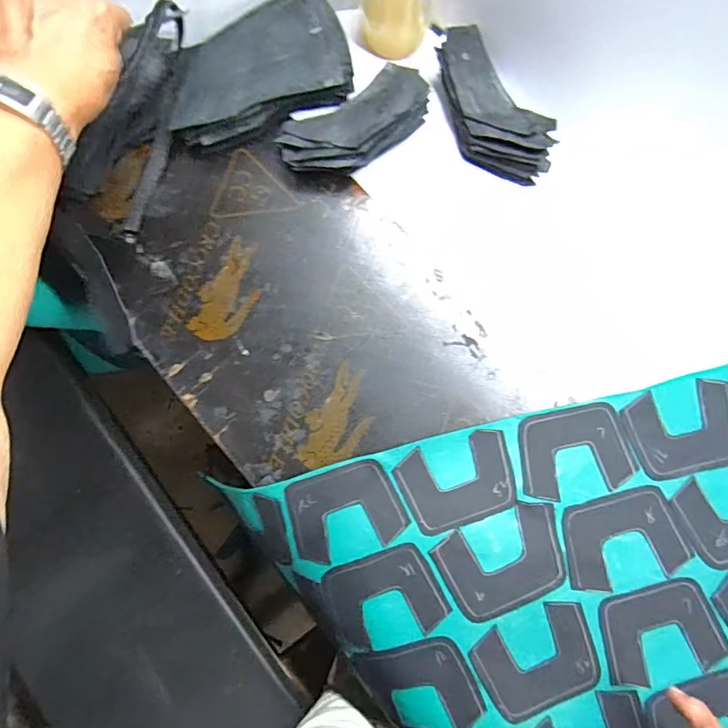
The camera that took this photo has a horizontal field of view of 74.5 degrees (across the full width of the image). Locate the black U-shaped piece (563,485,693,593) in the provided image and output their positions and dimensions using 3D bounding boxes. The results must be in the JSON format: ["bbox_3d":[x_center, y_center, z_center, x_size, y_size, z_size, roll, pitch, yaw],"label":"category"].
[{"bbox_3d":[0.229,0.154,0.425,0.105,0.004,0.074,-17,81,1],"label":"black U-shaped piece"}]

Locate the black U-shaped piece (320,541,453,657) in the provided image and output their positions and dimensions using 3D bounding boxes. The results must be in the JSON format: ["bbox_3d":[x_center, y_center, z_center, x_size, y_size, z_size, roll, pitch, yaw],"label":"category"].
[{"bbox_3d":[0.015,0.212,0.439,0.107,0.035,0.082,-21,81,0],"label":"black U-shaped piece"}]

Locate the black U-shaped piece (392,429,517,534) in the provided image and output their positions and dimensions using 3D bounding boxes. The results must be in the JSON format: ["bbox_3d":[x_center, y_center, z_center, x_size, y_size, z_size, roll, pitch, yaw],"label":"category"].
[{"bbox_3d":[0.087,0.108,0.438,0.102,0.008,0.074,-17,81,0],"label":"black U-shaped piece"}]

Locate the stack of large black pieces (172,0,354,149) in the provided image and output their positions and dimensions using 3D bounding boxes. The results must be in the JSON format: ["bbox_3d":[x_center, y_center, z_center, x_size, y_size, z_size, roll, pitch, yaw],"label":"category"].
[{"bbox_3d":[-0.106,-0.292,0.471,0.172,0.034,0.115,-16,81,1],"label":"stack of large black pieces"}]

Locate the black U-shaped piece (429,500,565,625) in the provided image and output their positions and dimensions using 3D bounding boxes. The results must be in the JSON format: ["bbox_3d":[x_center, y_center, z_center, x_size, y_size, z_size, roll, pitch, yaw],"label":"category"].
[{"bbox_3d":[0.127,0.176,0.427,0.112,0.005,0.076,-24,81,-1],"label":"black U-shaped piece"}]

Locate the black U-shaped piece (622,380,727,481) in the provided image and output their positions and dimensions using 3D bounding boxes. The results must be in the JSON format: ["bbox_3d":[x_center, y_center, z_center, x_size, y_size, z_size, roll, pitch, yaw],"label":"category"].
[{"bbox_3d":[0.296,0.060,0.437,0.101,0.004,0.077,-13,81,1],"label":"black U-shaped piece"}]

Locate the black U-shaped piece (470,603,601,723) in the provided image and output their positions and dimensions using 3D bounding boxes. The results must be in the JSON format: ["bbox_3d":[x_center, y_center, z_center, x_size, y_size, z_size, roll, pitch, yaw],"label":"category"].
[{"bbox_3d":[0.153,0.259,0.416,0.103,0.004,0.074,-23,81,0],"label":"black U-shaped piece"}]

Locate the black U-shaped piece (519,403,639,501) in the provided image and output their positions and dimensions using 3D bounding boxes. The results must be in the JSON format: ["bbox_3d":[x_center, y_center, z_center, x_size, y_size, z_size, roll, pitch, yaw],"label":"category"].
[{"bbox_3d":[0.194,0.079,0.438,0.100,0.004,0.076,-10,81,2],"label":"black U-shaped piece"}]

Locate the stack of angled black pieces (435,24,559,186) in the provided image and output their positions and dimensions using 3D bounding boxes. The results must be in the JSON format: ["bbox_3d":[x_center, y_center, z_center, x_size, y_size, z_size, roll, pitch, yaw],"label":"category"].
[{"bbox_3d":[0.118,-0.245,0.467,0.068,0.046,0.156,-34,81,-2],"label":"stack of angled black pieces"}]

